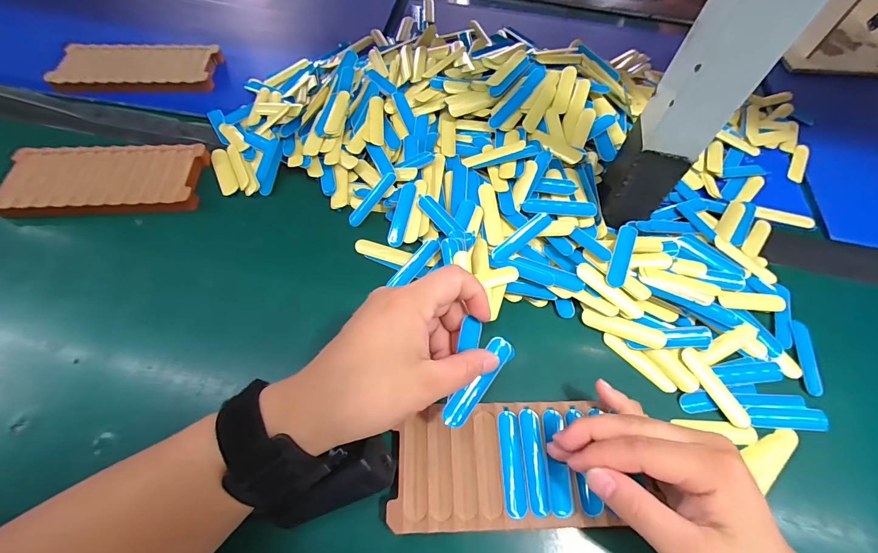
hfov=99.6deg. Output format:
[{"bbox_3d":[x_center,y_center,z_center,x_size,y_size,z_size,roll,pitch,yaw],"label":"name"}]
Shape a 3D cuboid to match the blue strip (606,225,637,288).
[{"bbox_3d":[0.154,-0.019,0.312,0.015,0.008,0.061,22,62,12],"label":"blue strip"}]

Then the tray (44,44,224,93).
[{"bbox_3d":[-0.351,-0.243,0.433,0.175,0.021,0.072,-1,60,-1],"label":"tray"}]

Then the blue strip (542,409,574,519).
[{"bbox_3d":[0.077,0.119,0.240,0.014,0.004,0.062,1,62,0],"label":"blue strip"}]

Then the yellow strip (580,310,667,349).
[{"bbox_3d":[0.147,0.041,0.297,0.062,0.004,0.016,18,76,17],"label":"yellow strip"}]

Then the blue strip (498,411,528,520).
[{"bbox_3d":[0.047,0.120,0.240,0.014,0.004,0.061,-1,60,-1],"label":"blue strip"}]

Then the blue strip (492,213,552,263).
[{"bbox_3d":[0.072,-0.034,0.325,0.062,0.006,0.015,-38,66,-5],"label":"blue strip"}]

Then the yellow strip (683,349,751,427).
[{"bbox_3d":[0.208,0.083,0.279,0.014,0.006,0.062,-22,63,-13],"label":"yellow strip"}]

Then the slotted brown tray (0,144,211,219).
[{"bbox_3d":[-0.318,-0.093,0.355,0.176,0.018,0.084,0,60,-1],"label":"slotted brown tray"}]

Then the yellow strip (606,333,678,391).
[{"bbox_3d":[0.156,0.067,0.290,0.060,0.005,0.013,40,67,20],"label":"yellow strip"}]

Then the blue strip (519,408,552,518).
[{"bbox_3d":[0.062,0.118,0.239,0.013,0.004,0.061,-1,60,-1],"label":"blue strip"}]

